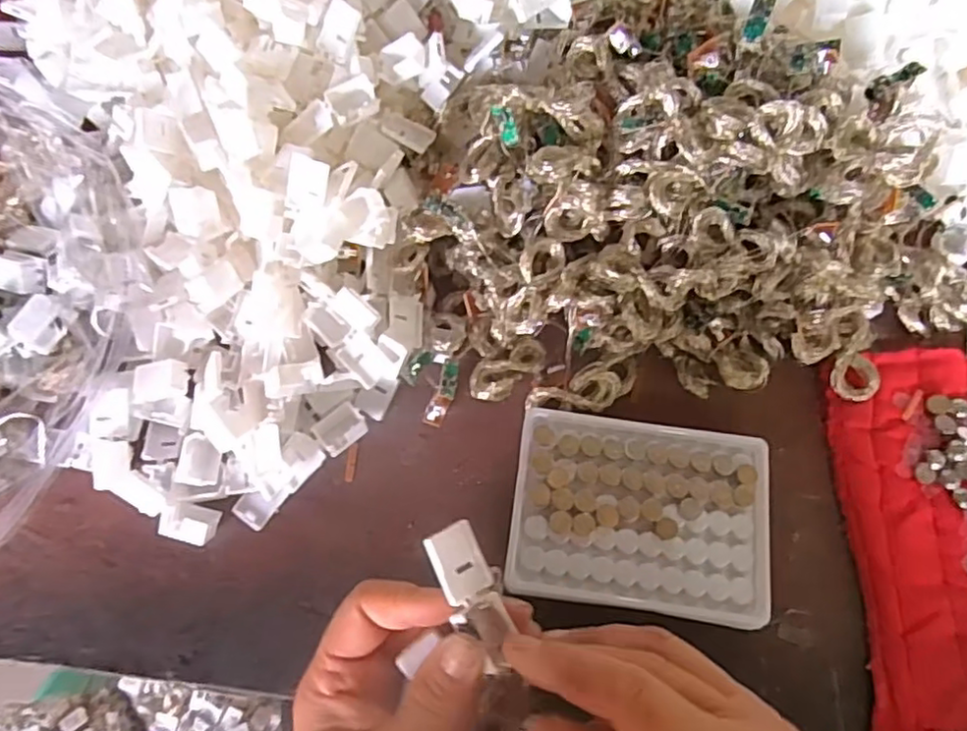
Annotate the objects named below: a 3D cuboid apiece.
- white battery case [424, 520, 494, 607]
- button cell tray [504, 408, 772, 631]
[{"bbox_3d":[-0.010,0.075,0.251,0.022,0.008,0.027,-23,86,-39],"label":"white battery case"},{"bbox_3d":[0.082,0.077,0.345,0.129,0.024,0.097,8,71,3],"label":"button cell tray"}]

